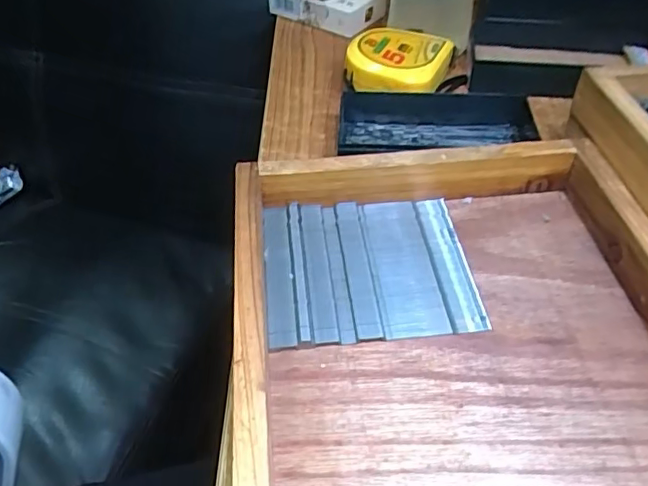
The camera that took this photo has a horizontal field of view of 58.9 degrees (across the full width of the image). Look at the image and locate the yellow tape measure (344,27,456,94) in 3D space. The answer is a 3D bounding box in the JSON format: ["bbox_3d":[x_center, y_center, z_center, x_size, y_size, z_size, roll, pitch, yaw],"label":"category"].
[{"bbox_3d":[0.050,-0.122,0.405,0.064,0.034,0.070,14,47,16],"label":"yellow tape measure"}]

